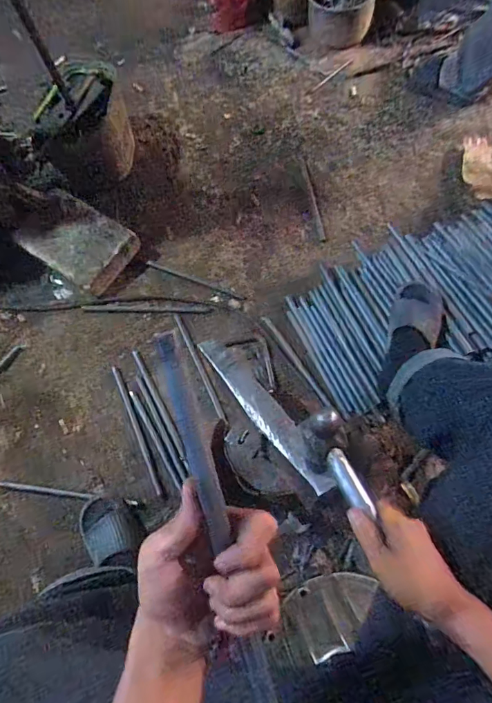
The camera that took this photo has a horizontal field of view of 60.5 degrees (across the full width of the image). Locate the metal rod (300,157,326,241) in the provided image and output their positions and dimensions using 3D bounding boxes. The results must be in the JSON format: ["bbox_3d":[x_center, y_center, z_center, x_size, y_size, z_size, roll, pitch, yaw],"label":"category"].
[{"bbox_3d":[0.199,-0.457,1.256,0.018,0.011,0.320,-8,68,-1],"label":"metal rod"}]

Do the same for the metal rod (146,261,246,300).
[{"bbox_3d":[-0.141,-0.197,1.154,0.301,0.008,0.015,24,71,12],"label":"metal rod"}]

